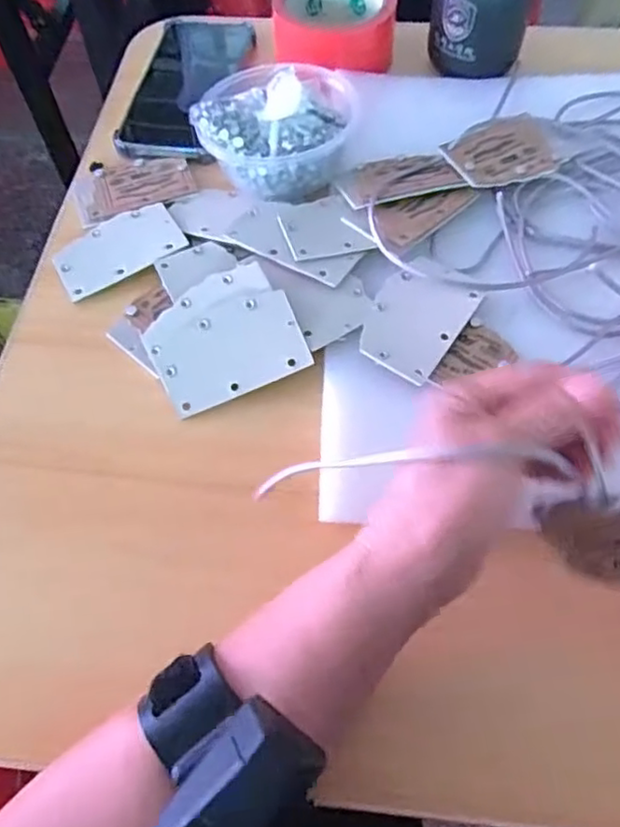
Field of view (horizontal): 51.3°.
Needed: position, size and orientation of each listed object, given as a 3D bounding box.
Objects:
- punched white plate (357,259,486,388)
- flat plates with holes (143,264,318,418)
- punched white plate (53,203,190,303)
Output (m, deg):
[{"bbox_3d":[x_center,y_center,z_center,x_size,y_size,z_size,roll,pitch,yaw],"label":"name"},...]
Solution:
[{"bbox_3d":[0.065,-0.060,0.385,0.052,0.004,0.083,31,67,17],"label":"punched white plate"},{"bbox_3d":[-0.052,-0.046,0.385,0.086,0.007,0.076,-26,74,-1],"label":"flat plates with holes"},{"bbox_3d":[-0.129,-0.111,0.435,0.084,0.004,0.052,-30,62,-10],"label":"punched white plate"}]

